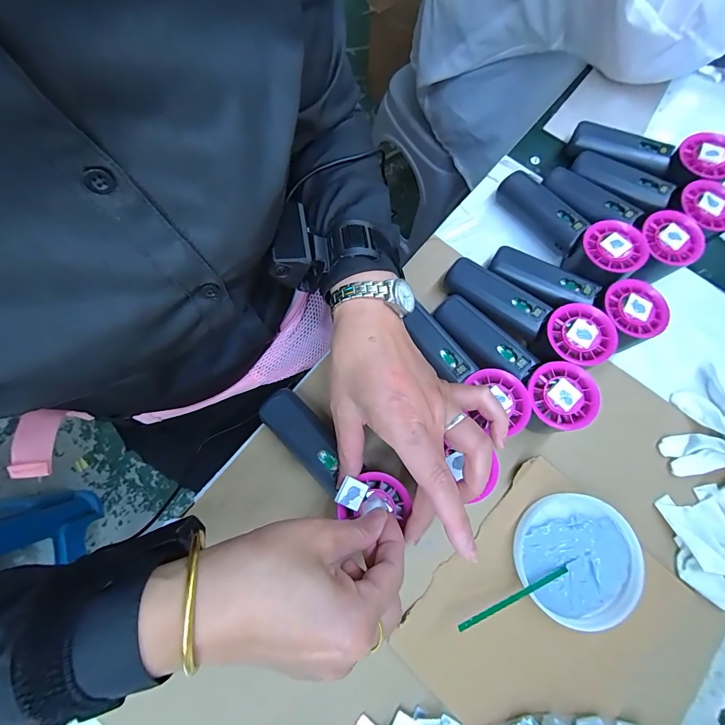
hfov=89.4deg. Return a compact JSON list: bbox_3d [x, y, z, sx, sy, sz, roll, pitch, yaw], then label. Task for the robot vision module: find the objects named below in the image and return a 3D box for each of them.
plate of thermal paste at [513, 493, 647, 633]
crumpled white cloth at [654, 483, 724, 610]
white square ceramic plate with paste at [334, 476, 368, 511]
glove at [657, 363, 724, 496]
[{"bbox_3d":[0.183,0.169,0.310,0.097,0.018,0.109,-35,78,-9],"label":"plate of thermal paste"},{"bbox_3d":[0.301,0.156,0.312,0.062,0.029,0.089,-9,76,-3],"label":"crumpled white cloth"},{"bbox_3d":[-0.008,0.098,0.274,0.022,0.004,0.020,34,74,-22],"label":"white square ceramic plate with paste"},{"bbox_3d":[0.326,0.065,0.330,0.100,0.035,0.094,-32,78,-8],"label":"glove"}]

